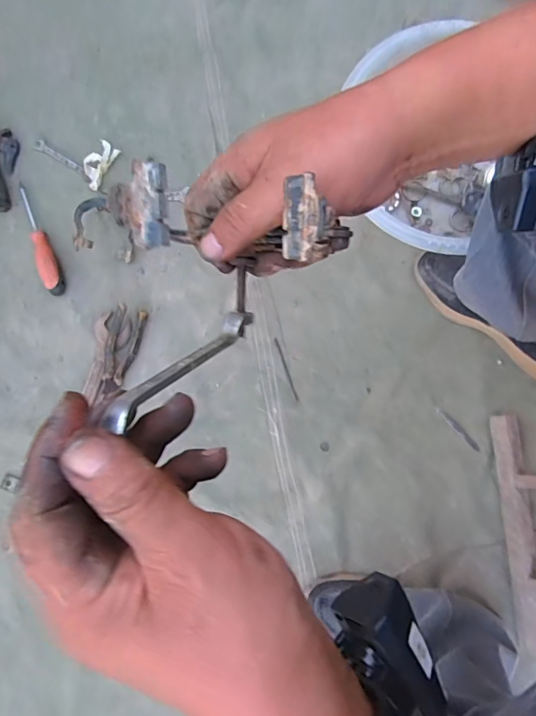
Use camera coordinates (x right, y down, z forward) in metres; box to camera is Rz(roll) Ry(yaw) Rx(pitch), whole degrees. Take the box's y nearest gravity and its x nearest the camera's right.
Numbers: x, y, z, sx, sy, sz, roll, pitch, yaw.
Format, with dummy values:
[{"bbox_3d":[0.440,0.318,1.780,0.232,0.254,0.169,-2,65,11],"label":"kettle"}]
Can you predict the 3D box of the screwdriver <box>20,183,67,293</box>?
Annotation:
[{"bbox_3d":[-0.369,-0.193,0.763,0.028,0.030,0.204,-24,81,-5],"label":"screwdriver"}]

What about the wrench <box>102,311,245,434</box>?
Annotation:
[{"bbox_3d":[-0.039,0.002,0.231,0.014,0.113,0.011,38,123,6],"label":"wrench"}]

